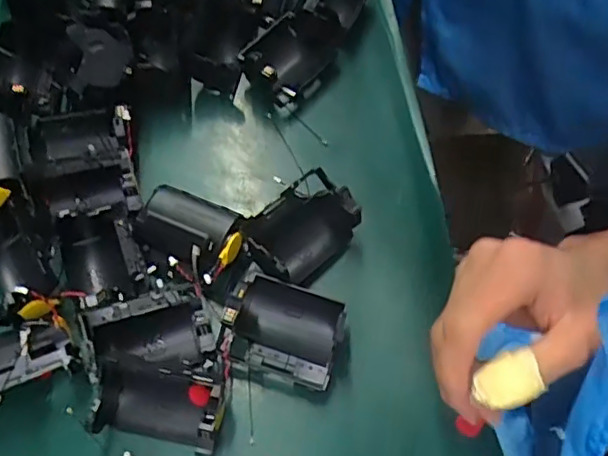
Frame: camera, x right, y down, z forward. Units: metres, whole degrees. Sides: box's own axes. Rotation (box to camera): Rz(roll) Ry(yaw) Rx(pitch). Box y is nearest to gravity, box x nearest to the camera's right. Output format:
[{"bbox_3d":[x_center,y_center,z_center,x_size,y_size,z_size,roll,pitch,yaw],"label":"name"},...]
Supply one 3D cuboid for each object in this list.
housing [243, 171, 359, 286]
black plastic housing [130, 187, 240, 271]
[{"bbox_3d":[-0.003,0.004,0.404,0.049,0.044,0.074,38,68,19],"label":"housing"},{"bbox_3d":[-0.077,0.001,0.398,0.062,0.030,0.039,21,63,11],"label":"black plastic housing"}]

